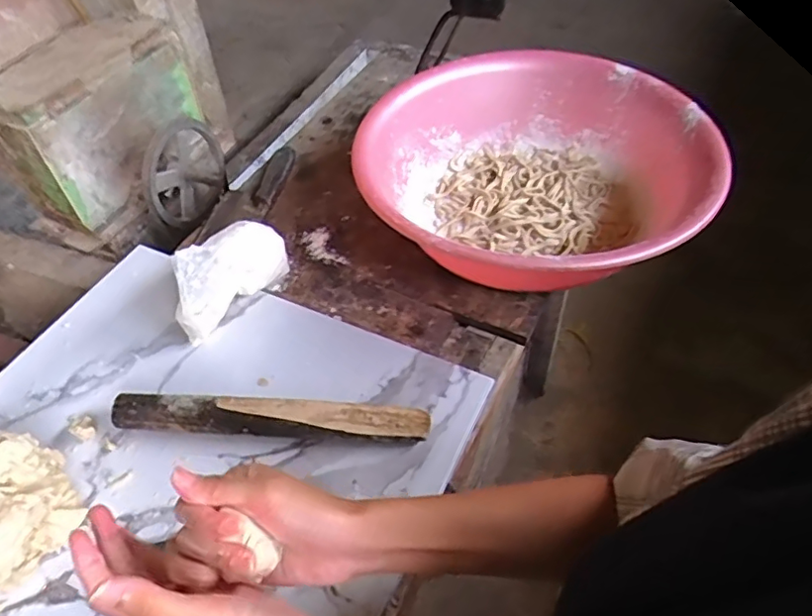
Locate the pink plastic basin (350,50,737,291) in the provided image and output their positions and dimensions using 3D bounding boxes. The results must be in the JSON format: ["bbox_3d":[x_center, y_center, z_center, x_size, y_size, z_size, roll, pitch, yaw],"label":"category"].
[{"bbox_3d":[0.153,-0.160,0.722,0.402,0.140,0.402,-1,48,2],"label":"pink plastic basin"}]

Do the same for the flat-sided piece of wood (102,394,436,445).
[{"bbox_3d":[-0.132,0.107,0.560,0.302,0.031,0.033,2,49,4],"label":"flat-sided piece of wood"}]

